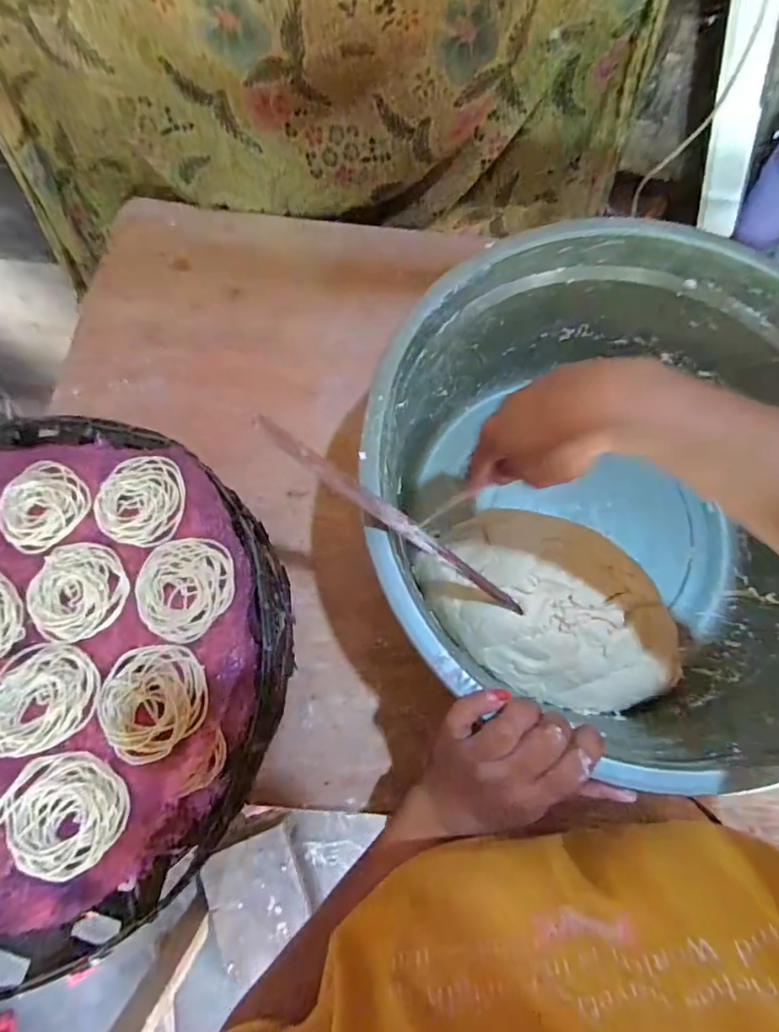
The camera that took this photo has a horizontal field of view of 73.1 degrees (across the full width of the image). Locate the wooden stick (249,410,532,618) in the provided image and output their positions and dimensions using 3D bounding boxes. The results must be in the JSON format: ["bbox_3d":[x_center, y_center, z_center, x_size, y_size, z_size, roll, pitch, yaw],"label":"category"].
[{"bbox_3d":[0.014,0.009,0.350,0.245,0.011,0.015,36,69,-32],"label":"wooden stick"}]

